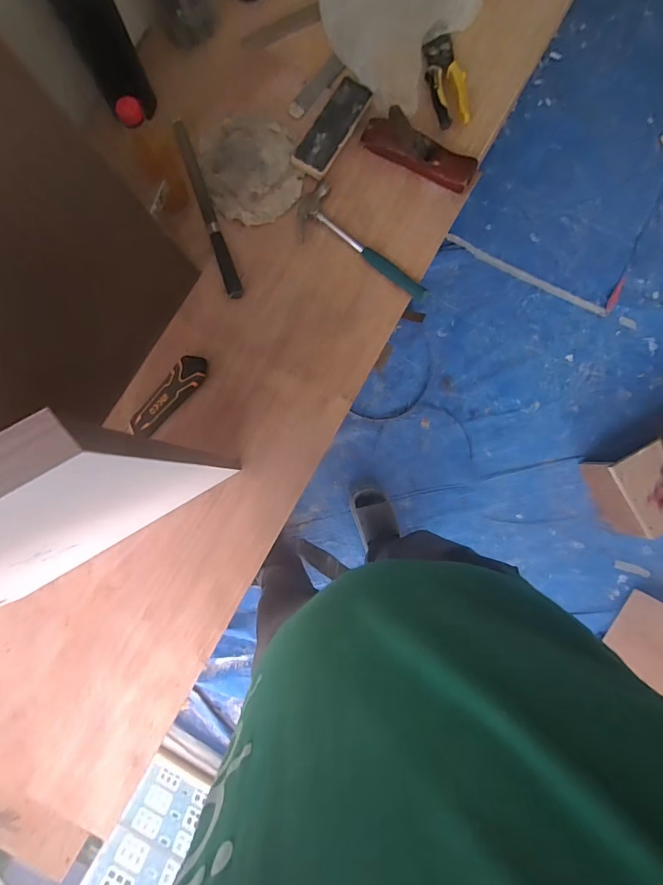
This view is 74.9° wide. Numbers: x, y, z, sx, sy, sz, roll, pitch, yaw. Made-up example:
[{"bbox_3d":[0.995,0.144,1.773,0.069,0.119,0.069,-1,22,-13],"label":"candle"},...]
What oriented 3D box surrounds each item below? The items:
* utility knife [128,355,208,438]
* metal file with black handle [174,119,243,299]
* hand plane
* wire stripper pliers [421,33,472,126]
[{"bbox_3d":[-0.255,-0.072,0.679,0.042,0.026,0.155,42,82,-1],"label":"utility knife"},{"bbox_3d":[-0.205,-0.387,0.710,0.023,0.010,0.318,-18,87,-5],"label":"metal file with black handle"},{"bbox_3d":[0.143,-0.473,0.702,0.188,0.043,0.059,24,83,-3],"label":"hand plane"},{"bbox_3d":[0.196,-0.613,0.735,0.054,0.022,0.161,-14,87,-7],"label":"wire stripper pliers"}]

